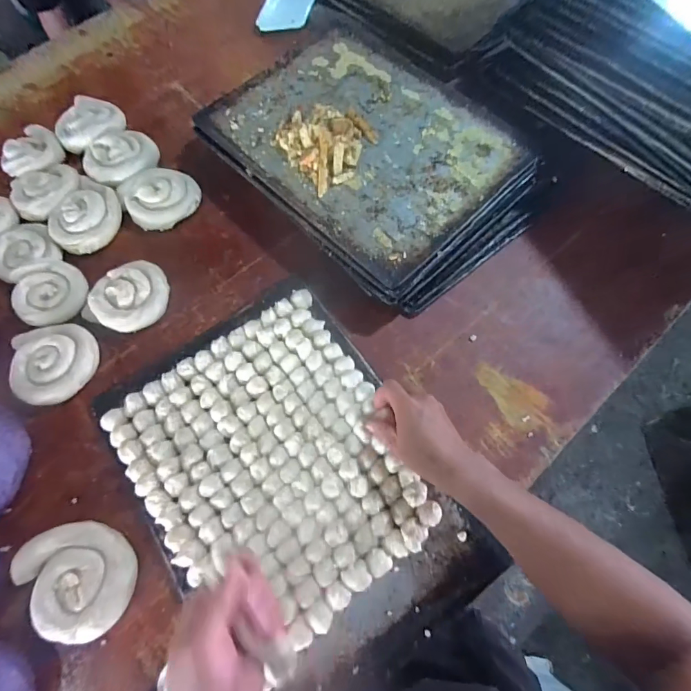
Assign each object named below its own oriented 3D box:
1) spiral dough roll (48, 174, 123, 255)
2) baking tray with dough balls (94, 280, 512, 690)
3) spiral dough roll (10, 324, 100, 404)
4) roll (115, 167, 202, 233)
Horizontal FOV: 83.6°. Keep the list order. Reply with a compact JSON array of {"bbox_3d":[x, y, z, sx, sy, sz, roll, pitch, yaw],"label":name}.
[{"bbox_3d":[-0.413,-0.208,0.618,0.106,0.034,0.125,20,70,10],"label":"spiral dough roll"},{"bbox_3d":[-0.072,0.155,0.465,0.314,0.029,0.442,-31,71,-11],"label":"baking tray with dough balls"},{"bbox_3d":[-0.403,0.022,0.533,0.110,0.019,0.119,-1,68,2],"label":"spiral dough roll"},{"bbox_3d":[-0.303,-0.245,0.627,0.105,0.035,0.110,-1,68,2],"label":"roll"}]

